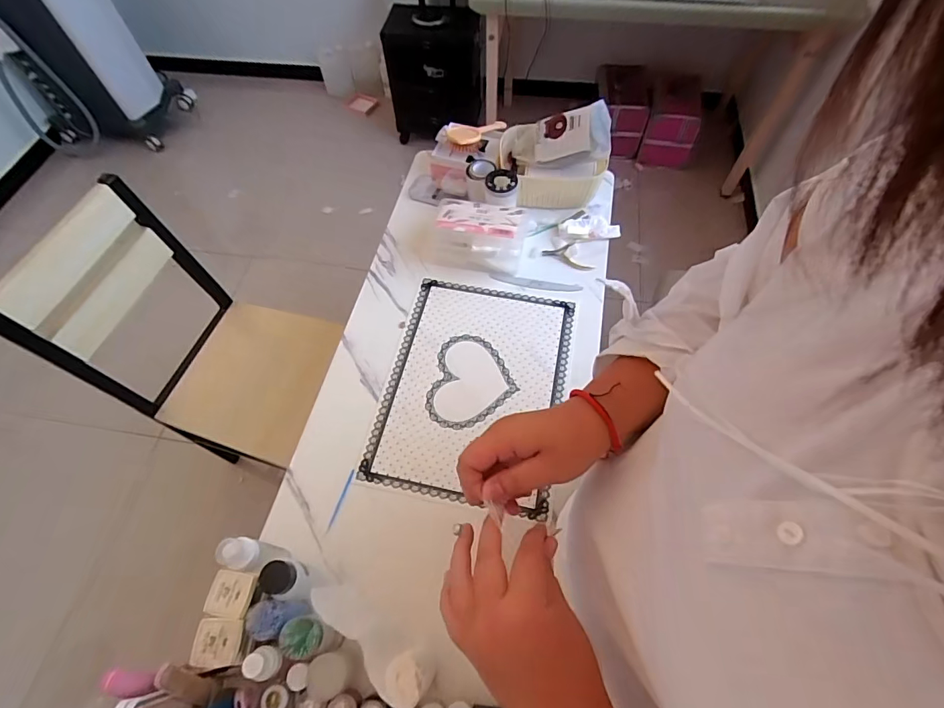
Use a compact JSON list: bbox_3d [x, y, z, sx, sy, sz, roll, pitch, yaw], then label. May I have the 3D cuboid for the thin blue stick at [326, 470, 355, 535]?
[{"bbox_3d":[-0.194,0.216,0.668,0.007,0.006,0.093,16,63,10],"label":"thin blue stick"}]

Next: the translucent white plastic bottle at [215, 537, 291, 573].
[{"bbox_3d":[-0.266,0.251,0.563,0.037,0.124,0.034,7,61,6],"label":"translucent white plastic bottle"}]

